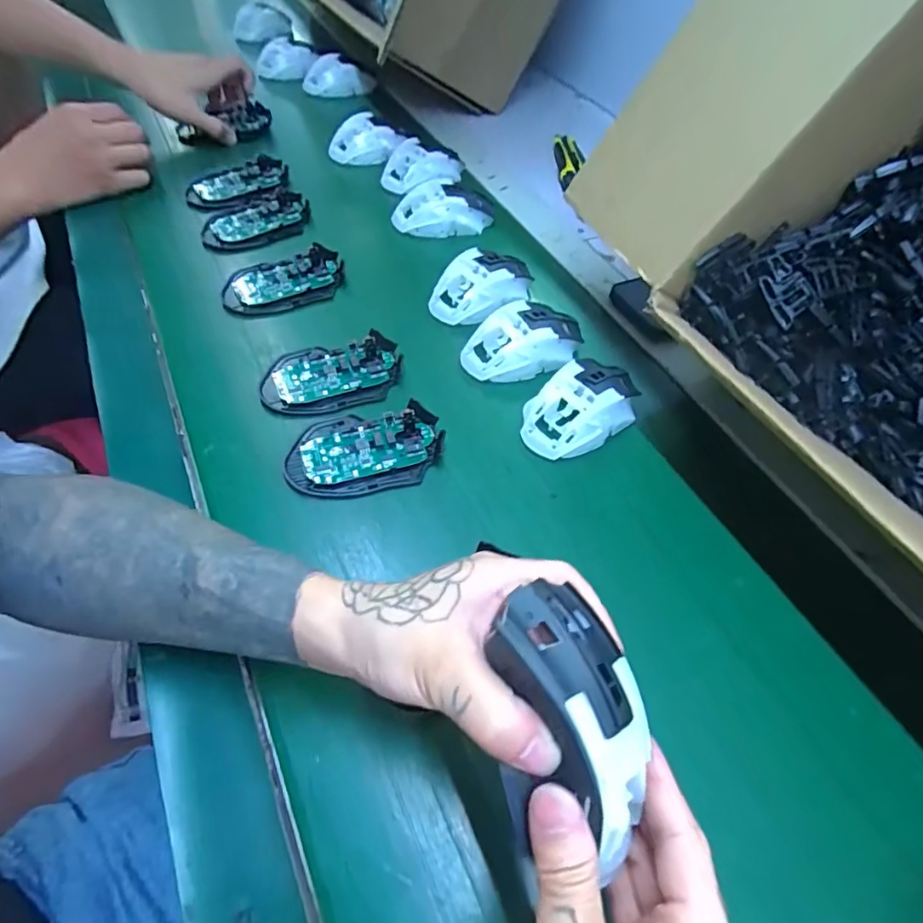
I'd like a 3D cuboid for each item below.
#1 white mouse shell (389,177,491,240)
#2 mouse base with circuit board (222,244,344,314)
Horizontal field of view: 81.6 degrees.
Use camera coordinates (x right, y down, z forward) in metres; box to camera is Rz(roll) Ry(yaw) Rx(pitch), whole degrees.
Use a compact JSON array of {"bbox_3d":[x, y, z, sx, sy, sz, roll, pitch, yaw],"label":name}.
[{"bbox_3d":[-0.020,-0.282,0.601,0.115,0.041,0.068,-3,57,-6],"label":"white mouse shell"},{"bbox_3d":[-0.171,-0.174,0.516,0.113,0.012,0.062,-21,58,-12],"label":"mouse base with circuit board"}]

